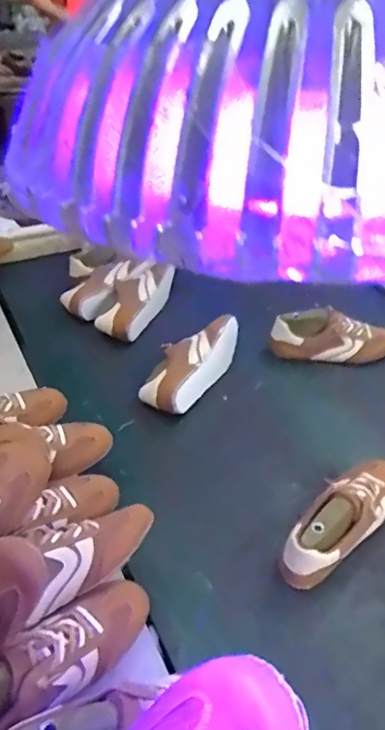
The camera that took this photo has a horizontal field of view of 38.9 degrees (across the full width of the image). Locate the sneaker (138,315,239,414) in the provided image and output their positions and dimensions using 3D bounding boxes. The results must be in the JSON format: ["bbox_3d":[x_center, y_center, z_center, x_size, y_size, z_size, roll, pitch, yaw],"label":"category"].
[{"bbox_3d":[0.001,-0.007,1.019,0.102,0.080,0.239,25,45,24],"label":"sneaker"}]

